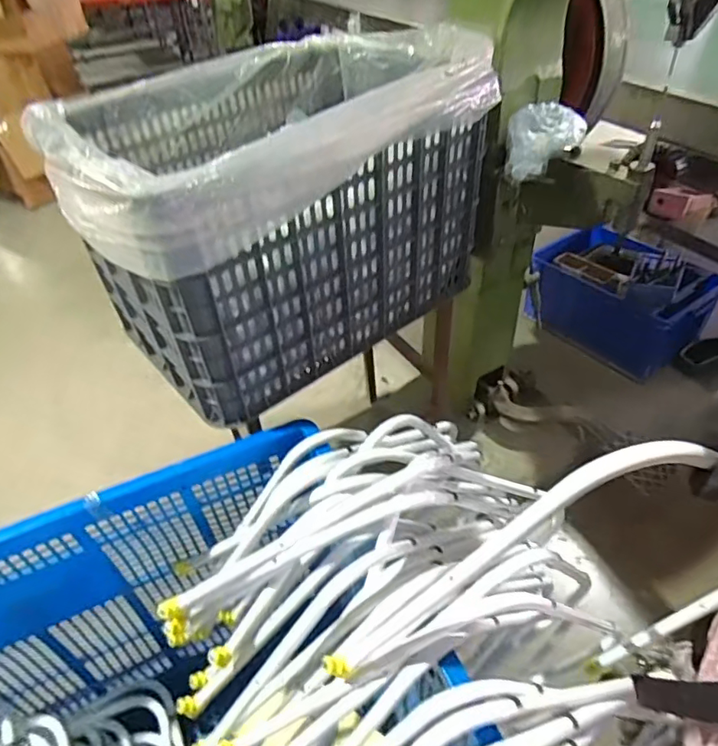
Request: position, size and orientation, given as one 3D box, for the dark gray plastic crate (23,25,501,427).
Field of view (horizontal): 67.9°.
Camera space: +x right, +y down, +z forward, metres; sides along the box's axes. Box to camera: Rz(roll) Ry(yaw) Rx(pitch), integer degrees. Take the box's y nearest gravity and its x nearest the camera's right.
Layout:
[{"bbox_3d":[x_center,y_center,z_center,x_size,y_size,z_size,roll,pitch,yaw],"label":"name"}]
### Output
[{"bbox_3d":[-0.130,-0.289,0.929,0.645,0.415,0.474,-30,48,-25],"label":"dark gray plastic crate"}]

